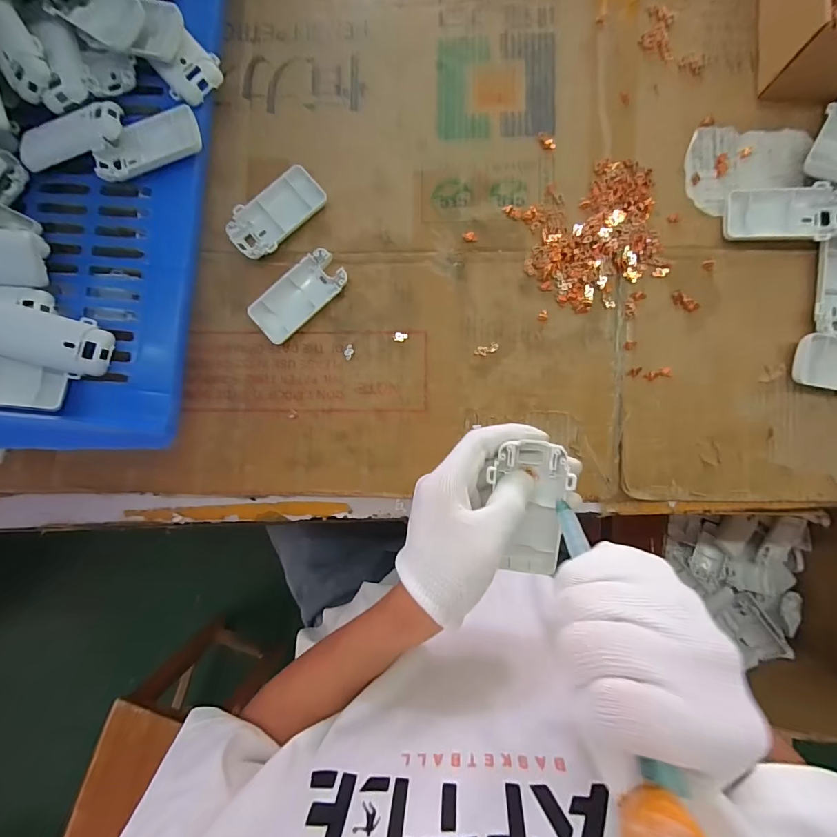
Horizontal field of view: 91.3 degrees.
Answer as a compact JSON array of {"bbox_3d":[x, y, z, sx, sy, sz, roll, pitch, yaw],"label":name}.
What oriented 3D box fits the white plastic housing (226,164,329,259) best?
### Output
[{"bbox_3d":[-0.137,-0.198,0.395,0.096,0.017,0.048,-45,87,2],"label":"white plastic housing"}]

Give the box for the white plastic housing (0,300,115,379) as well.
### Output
[{"bbox_3d":[-0.321,-0.068,0.352,0.098,0.015,0.047,14,90,-16],"label":"white plastic housing"}]

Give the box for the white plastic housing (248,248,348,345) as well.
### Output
[{"bbox_3d":[-0.114,-0.117,0.395,0.094,0.018,0.043,-42,87,2],"label":"white plastic housing"}]

